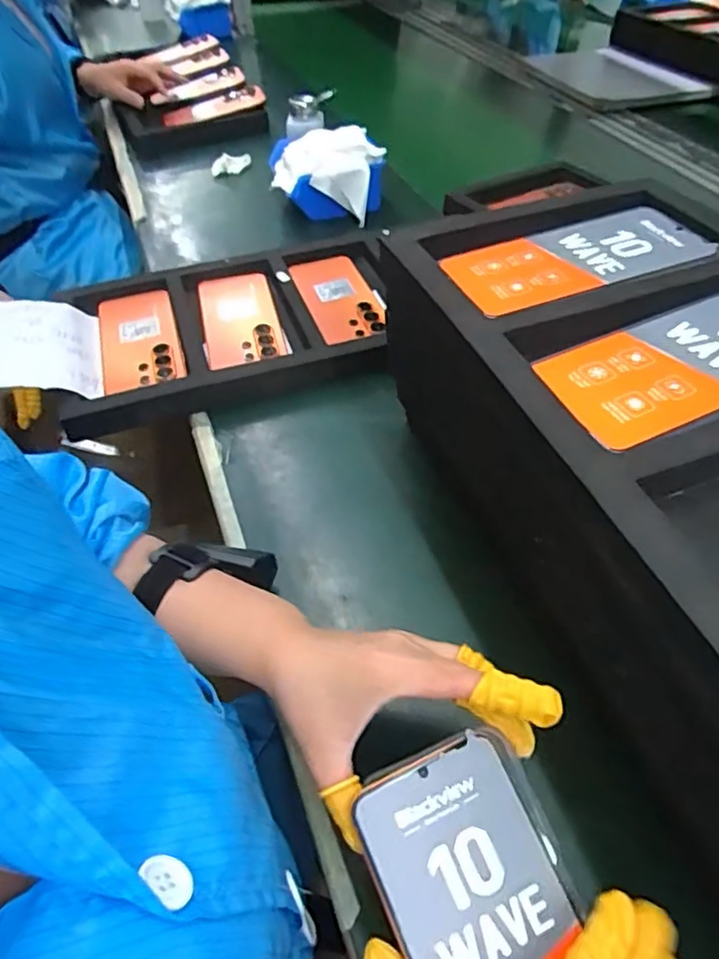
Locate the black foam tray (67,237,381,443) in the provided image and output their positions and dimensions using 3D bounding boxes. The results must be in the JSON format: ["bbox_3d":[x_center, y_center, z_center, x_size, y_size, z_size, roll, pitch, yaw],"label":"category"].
[{"bbox_3d":[-0.127,-0.164,0.649,0.345,0.037,0.217,-13,50,-12],"label":"black foam tray"}]

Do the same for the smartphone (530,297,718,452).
[{"bbox_3d":[0.181,-0.064,0.328,0.168,0.014,0.077,-18,51,-16],"label":"smartphone"}]

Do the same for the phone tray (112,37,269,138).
[{"bbox_3d":[-0.316,-0.700,1.094,0.234,0.041,0.418,-16,51,-15],"label":"phone tray"}]

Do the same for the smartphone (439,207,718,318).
[{"bbox_3d":[0.143,-0.145,0.405,0.171,0.013,0.081,-16,51,-15],"label":"smartphone"}]

